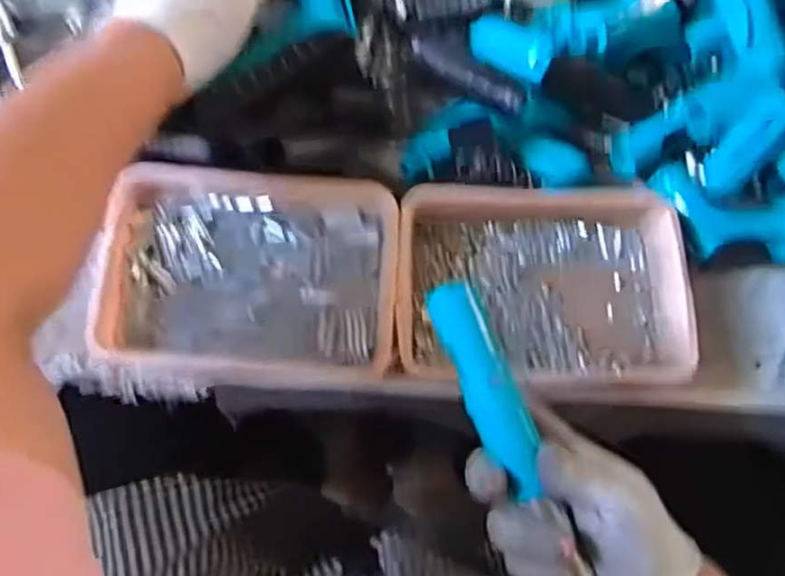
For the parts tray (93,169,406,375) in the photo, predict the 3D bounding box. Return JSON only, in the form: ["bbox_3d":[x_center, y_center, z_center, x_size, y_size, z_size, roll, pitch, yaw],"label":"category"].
[{"bbox_3d":[-0.097,-0.013,0.509,0.198,0.034,0.139,3,72,-1],"label":"parts tray"}]

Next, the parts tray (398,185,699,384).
[{"bbox_3d":[0.105,-0.001,0.512,0.201,0.040,0.144,3,72,-1],"label":"parts tray"}]

